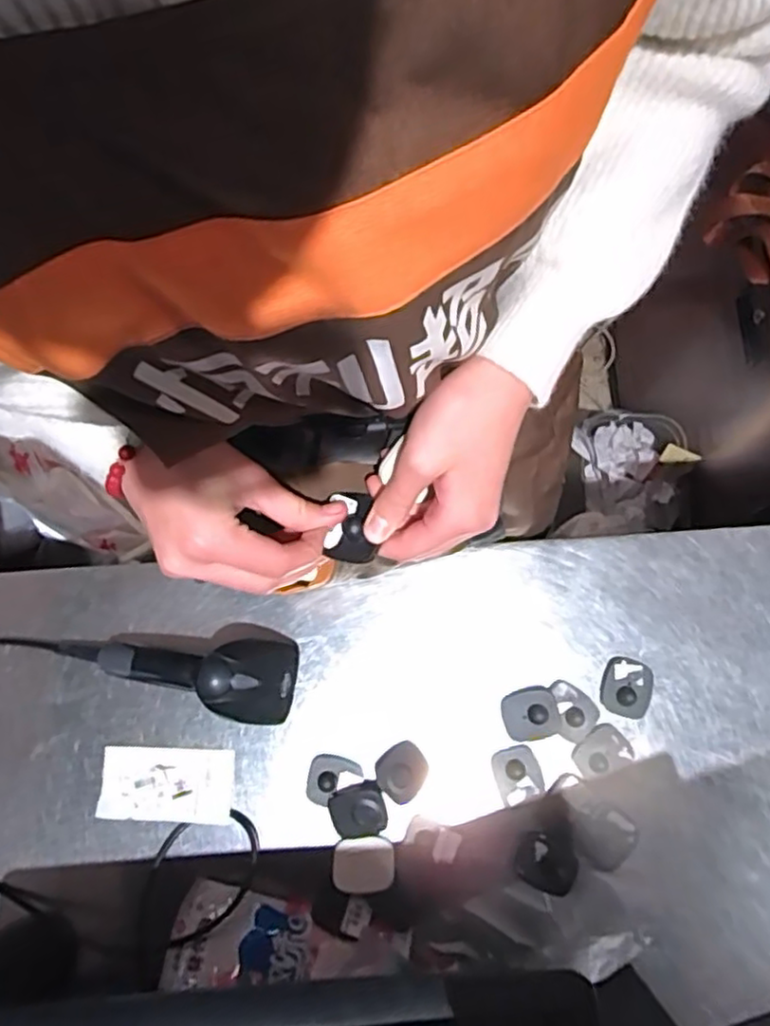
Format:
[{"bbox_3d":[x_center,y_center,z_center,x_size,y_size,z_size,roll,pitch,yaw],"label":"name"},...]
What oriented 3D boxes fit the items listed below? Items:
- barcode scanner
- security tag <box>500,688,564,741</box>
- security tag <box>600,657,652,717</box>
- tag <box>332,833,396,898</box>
[{"bbox_3d":[-0.151,0.127,0.530,0.156,0.074,0.066,5,78,1],"label":"barcode scanner"},{"bbox_3d":[0.120,0.167,0.549,0.044,0.018,0.040,-12,79,-2],"label":"security tag"},{"bbox_3d":[0.202,0.145,0.553,0.042,0.014,0.046,19,79,4],"label":"security tag"},{"bbox_3d":[-0.017,0.278,0.527,0.048,0.009,0.040,-11,61,-5],"label":"tag"}]

